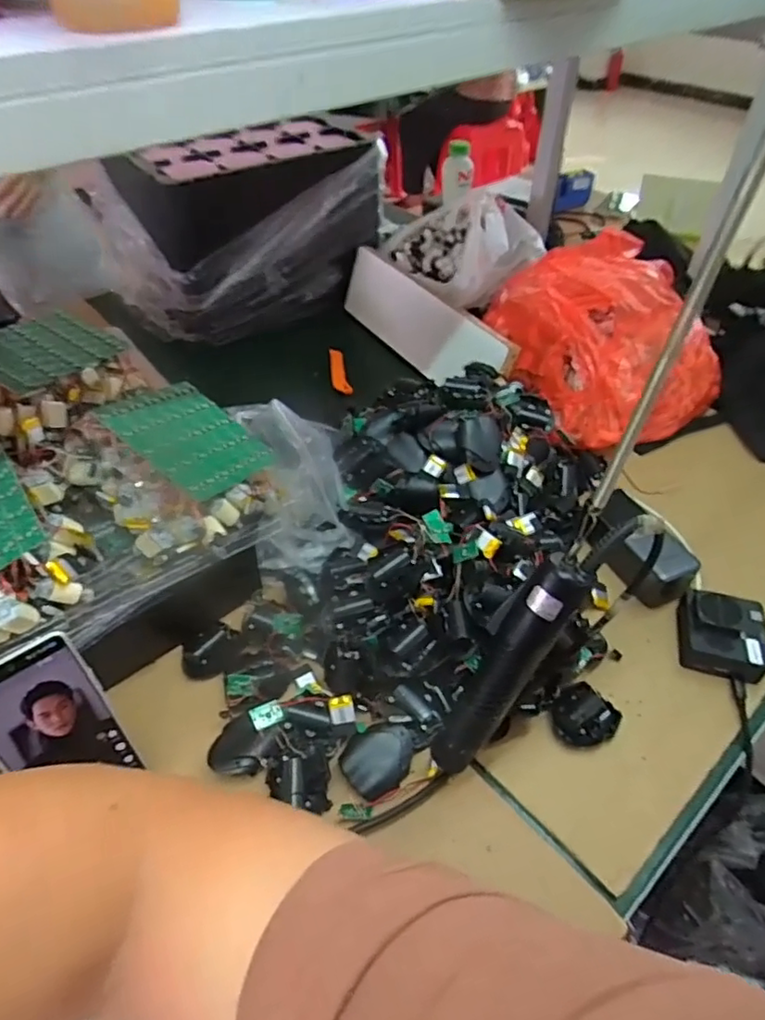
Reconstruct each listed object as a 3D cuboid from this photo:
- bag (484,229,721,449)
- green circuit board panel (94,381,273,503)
[{"bbox_3d":[0.301,-0.241,0.818,0.264,0.169,0.275,-19,48,-19],"label":"bag"},{"bbox_3d":[-0.172,-0.068,0.540,0.132,0.009,0.112,39,35,11],"label":"green circuit board panel"}]

